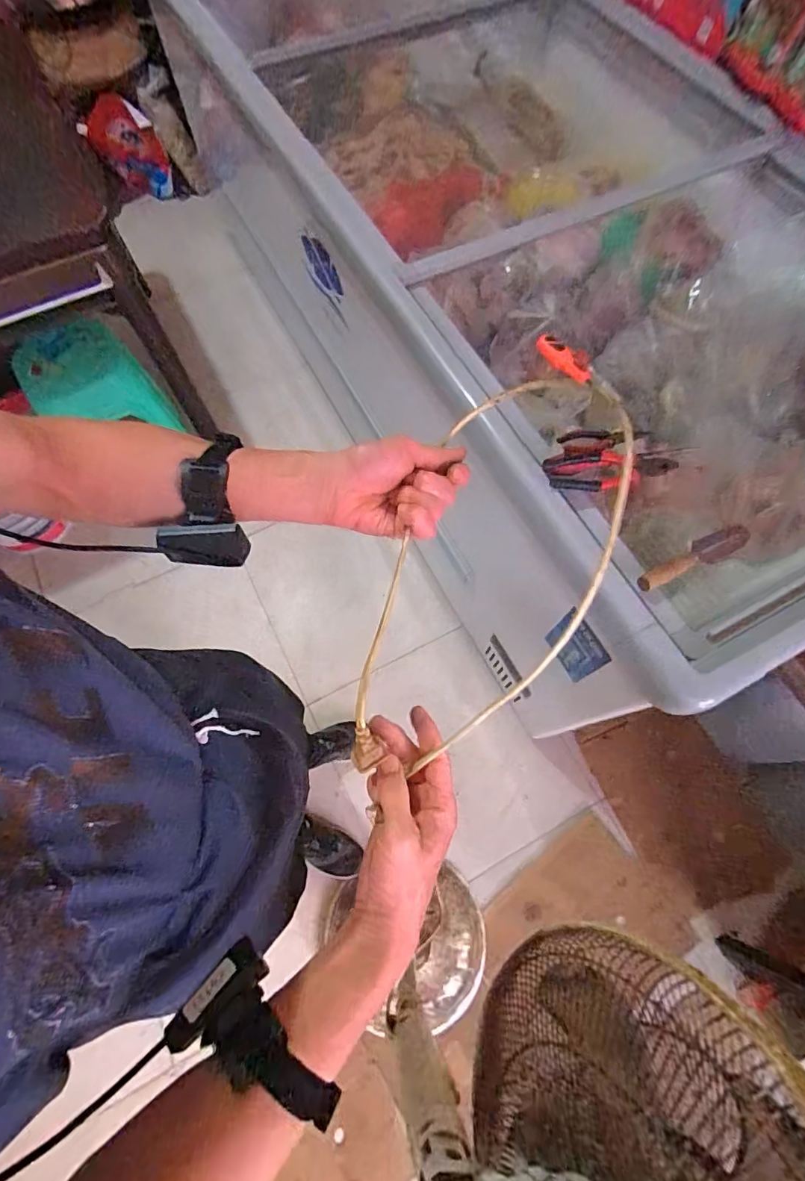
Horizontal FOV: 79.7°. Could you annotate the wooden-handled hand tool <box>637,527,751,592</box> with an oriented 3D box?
[{"bbox_3d":[0.409,-0.043,0.678,0.197,0.034,0.041,-28,72,-10],"label":"wooden-handled hand tool"}]

